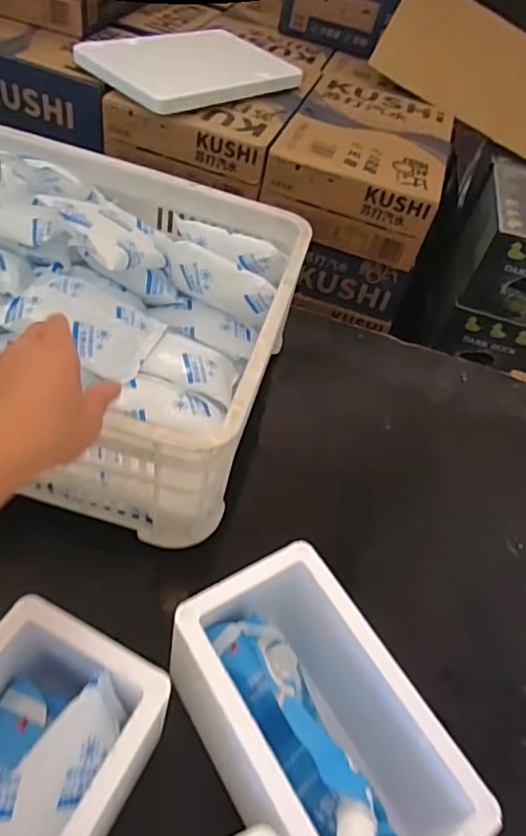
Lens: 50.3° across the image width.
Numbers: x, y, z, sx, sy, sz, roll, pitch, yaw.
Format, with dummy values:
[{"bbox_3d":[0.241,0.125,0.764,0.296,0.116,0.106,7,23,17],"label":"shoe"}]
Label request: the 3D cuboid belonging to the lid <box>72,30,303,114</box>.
[{"bbox_3d":[-0.111,-0.582,0.926,0.230,0.025,0.315,40,55,18],"label":"lid"}]

